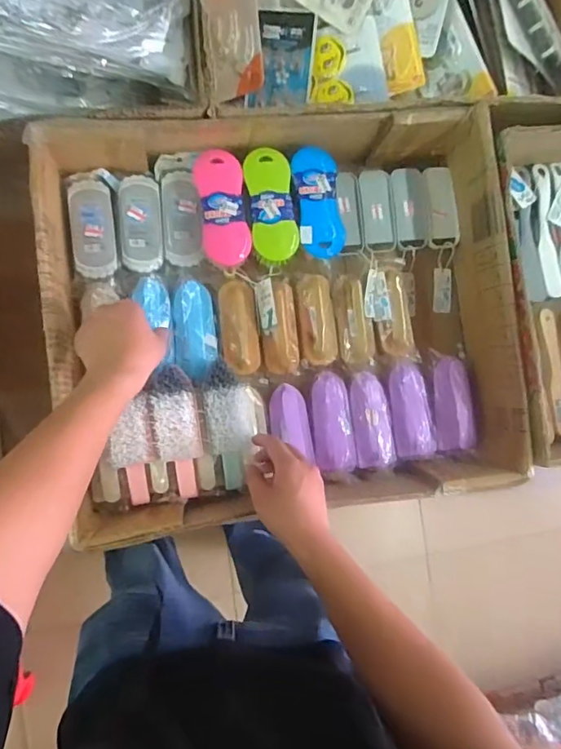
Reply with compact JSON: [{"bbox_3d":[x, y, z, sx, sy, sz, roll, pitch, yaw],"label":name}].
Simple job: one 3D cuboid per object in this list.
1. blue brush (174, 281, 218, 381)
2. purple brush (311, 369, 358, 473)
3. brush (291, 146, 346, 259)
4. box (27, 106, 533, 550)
[{"bbox_3d":[-0.116,-0.059,0.678,0.053,0.032,0.127,-6,90,-9],"label":"blue brush"},{"bbox_3d":[0.078,0.066,0.701,0.060,0.028,0.136,-3,90,-6],"label":"purple brush"},{"bbox_3d":[0.051,-0.240,0.706,0.064,0.048,0.151,-7,90,-9],"label":"brush"},{"bbox_3d":[0.010,-0.077,0.684,0.568,0.146,0.487,-6,90,-9],"label":"box"}]

